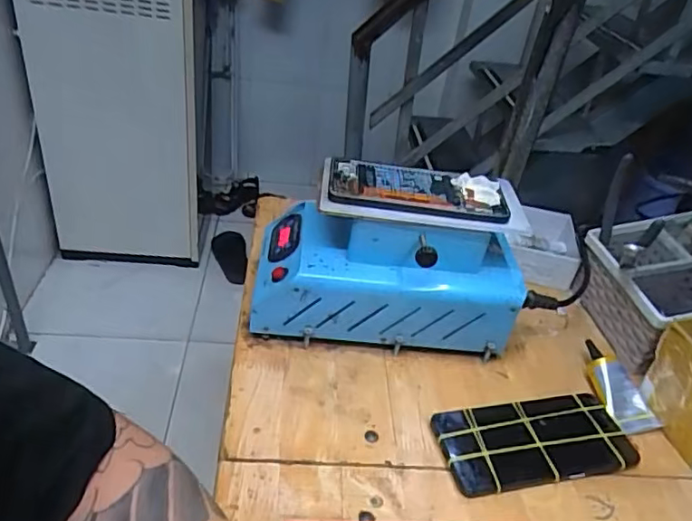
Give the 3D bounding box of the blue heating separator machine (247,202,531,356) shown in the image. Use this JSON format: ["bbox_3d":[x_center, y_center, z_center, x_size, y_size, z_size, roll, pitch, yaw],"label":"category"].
[{"bbox_3d":[0.039,-0.001,0.550,0.248,0.138,0.129,7,36,2],"label":"blue heating separator machine"}]

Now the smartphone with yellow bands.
[{"bbox_3d":[0.156,0.148,0.472,0.158,0.007,0.075,-4,37,-14],"label":"smartphone with yellow bands"}]

